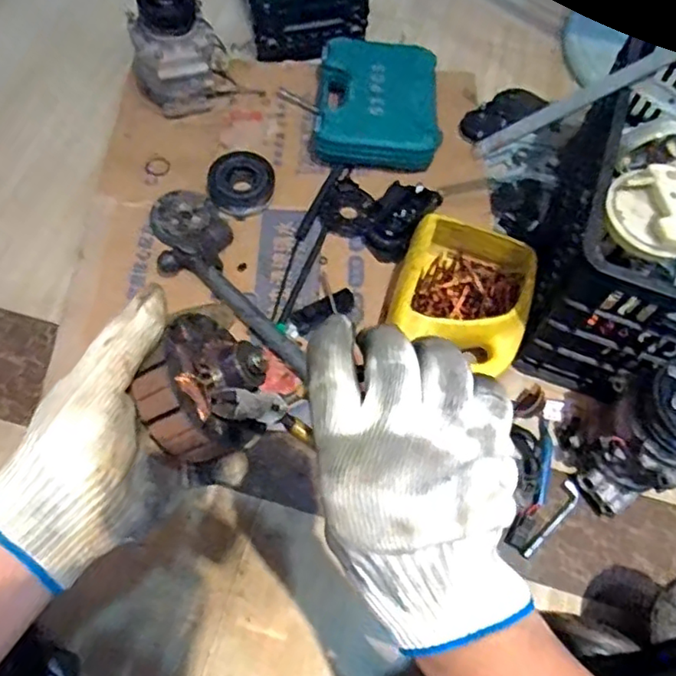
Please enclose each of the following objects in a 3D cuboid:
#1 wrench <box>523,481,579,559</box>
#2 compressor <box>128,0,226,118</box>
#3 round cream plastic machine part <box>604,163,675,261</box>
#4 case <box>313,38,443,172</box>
[{"bbox_3d":[0.277,0.238,0.794,0.024,0.015,0.117,35,67,14],"label":"wrench"},{"bbox_3d":[-0.262,-0.473,1.004,0.156,0.185,0.116,-14,65,-9],"label":"compressor"},{"bbox_3d":[0.371,-0.146,0.713,0.117,0.036,0.110,32,66,13],"label":"round cream plastic machine part"},{"bbox_3d":[0.066,-0.391,1.038,0.192,0.078,0.256,5,63,0],"label":"case"}]

